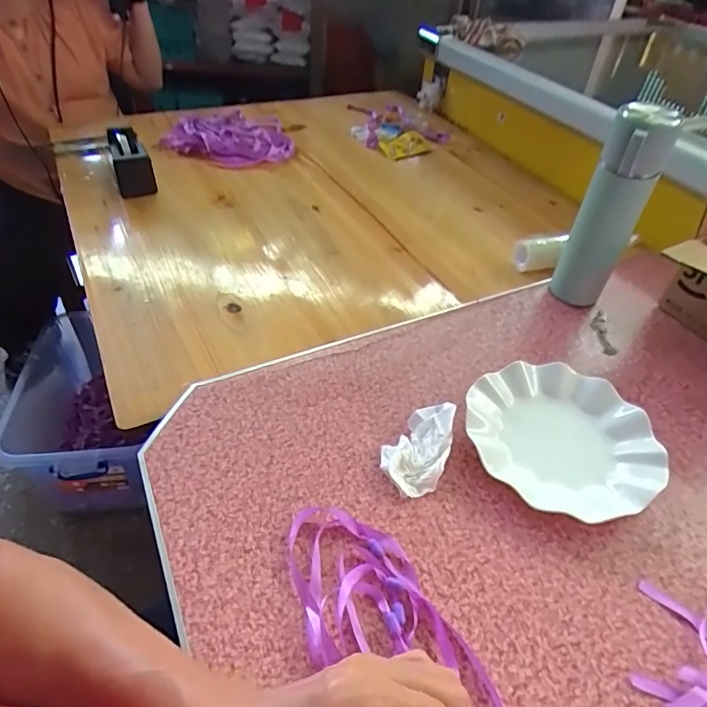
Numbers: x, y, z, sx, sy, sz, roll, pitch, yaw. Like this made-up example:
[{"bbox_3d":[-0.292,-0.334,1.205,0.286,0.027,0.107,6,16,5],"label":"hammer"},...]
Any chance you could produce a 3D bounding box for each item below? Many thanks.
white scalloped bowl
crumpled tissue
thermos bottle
[{"bbox_3d":[0.209,0.083,0.518,0.182,0.035,0.171,2,45,-2],"label":"white scalloped bowl"},{"bbox_3d":[0.063,0.089,0.492,0.057,0.032,0.095,20,47,15],"label":"crumpled tissue"},{"bbox_3d":[0.305,-0.159,0.614,0.067,0.249,0.070,28,50,22],"label":"thermos bottle"}]

